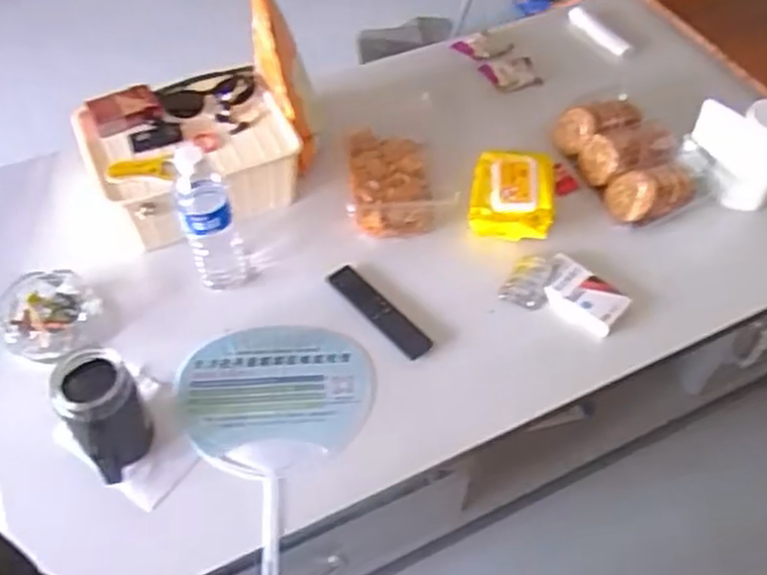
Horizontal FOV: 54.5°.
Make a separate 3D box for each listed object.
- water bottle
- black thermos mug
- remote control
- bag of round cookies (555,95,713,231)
[{"bbox_3d":[-0.210,-0.080,0.898,0.065,0.217,0.063,-7,52,-8],"label":"water bottle"},{"bbox_3d":[-0.290,0.134,0.784,0.071,0.128,0.098,-29,58,-23],"label":"black thermos mug"},{"bbox_3d":[-0.006,0.031,0.939,0.036,0.012,0.165,-34,60,-25],"label":"remote control"},{"bbox_3d":[0.362,-0.198,1.087,0.142,0.061,0.221,-18,54,-15],"label":"bag of round cookies"}]

